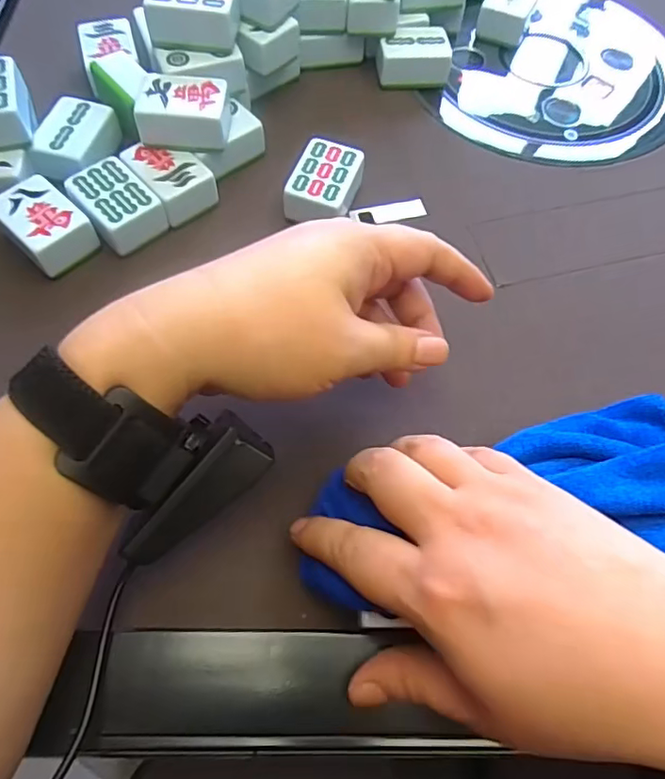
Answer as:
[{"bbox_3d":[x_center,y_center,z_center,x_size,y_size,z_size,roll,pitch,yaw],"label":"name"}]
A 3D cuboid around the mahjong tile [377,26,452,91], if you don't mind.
[{"bbox_3d":[0.061,-0.251,0.417,0.053,0.027,0.032,-1,64,-4],"label":"mahjong tile"}]

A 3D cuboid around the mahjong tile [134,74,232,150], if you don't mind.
[{"bbox_3d":[-0.091,-0.171,0.343,0.052,0.028,0.040,3,64,-2],"label":"mahjong tile"}]

